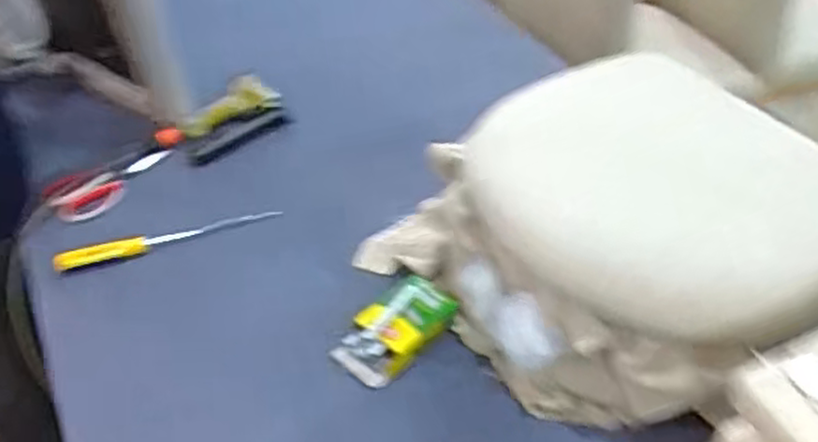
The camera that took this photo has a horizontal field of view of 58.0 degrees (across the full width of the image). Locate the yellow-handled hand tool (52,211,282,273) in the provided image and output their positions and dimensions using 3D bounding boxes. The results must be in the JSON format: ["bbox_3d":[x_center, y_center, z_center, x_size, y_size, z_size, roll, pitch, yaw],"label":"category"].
[{"bbox_3d":[-0.336,0.018,1.040,0.304,0.032,0.024,-16,46,-19],"label":"yellow-handled hand tool"}]

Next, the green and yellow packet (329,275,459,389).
[{"bbox_3d":[-0.012,0.131,0.924,0.086,0.049,0.155,34,51,29],"label":"green and yellow packet"}]

